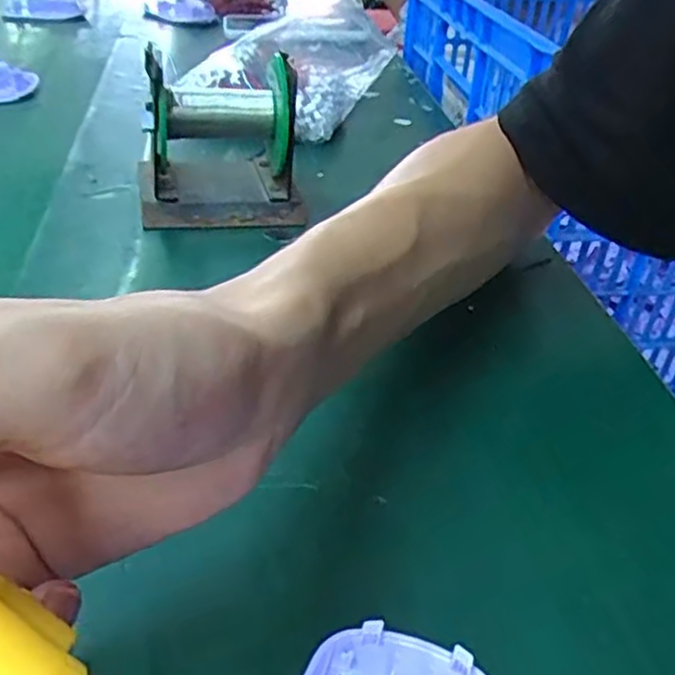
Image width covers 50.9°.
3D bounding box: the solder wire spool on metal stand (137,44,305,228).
[{"bbox_3d":[-0.072,-0.115,0.426,0.095,0.080,0.072,-3,35,-14],"label":"solder wire spool on metal stand"}]

